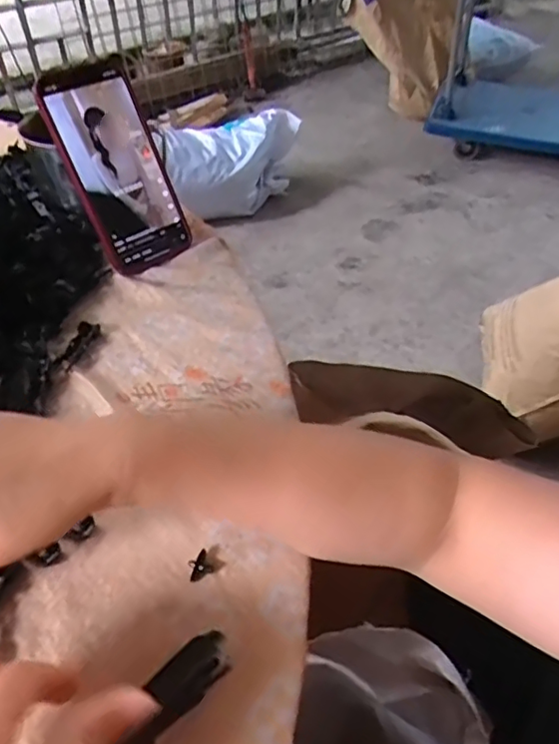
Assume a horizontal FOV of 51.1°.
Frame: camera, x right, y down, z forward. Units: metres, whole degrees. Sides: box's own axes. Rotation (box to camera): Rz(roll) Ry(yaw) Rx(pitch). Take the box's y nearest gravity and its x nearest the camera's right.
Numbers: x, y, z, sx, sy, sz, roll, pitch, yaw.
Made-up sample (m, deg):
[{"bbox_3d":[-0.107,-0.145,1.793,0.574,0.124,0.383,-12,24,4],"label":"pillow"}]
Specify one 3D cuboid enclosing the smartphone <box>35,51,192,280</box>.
[{"bbox_3d":[-0.128,-0.161,0.469,0.075,0.154,0.008,-30,24,-19],"label":"smartphone"}]

